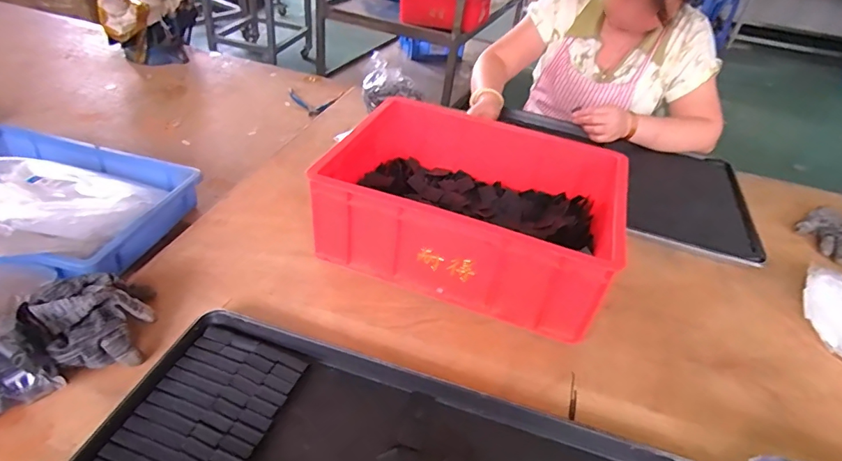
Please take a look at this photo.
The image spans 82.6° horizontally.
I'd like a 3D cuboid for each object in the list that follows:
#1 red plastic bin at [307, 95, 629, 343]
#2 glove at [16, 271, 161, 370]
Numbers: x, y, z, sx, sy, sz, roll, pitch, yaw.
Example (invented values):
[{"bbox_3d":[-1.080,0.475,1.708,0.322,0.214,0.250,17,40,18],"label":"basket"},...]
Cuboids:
[{"bbox_3d":[0.082,-0.035,0.732,0.395,0.159,0.295,17,39,11],"label":"red plastic bin"},{"bbox_3d":[-0.370,0.100,0.524,0.123,0.051,0.091,2,39,-7],"label":"glove"}]

